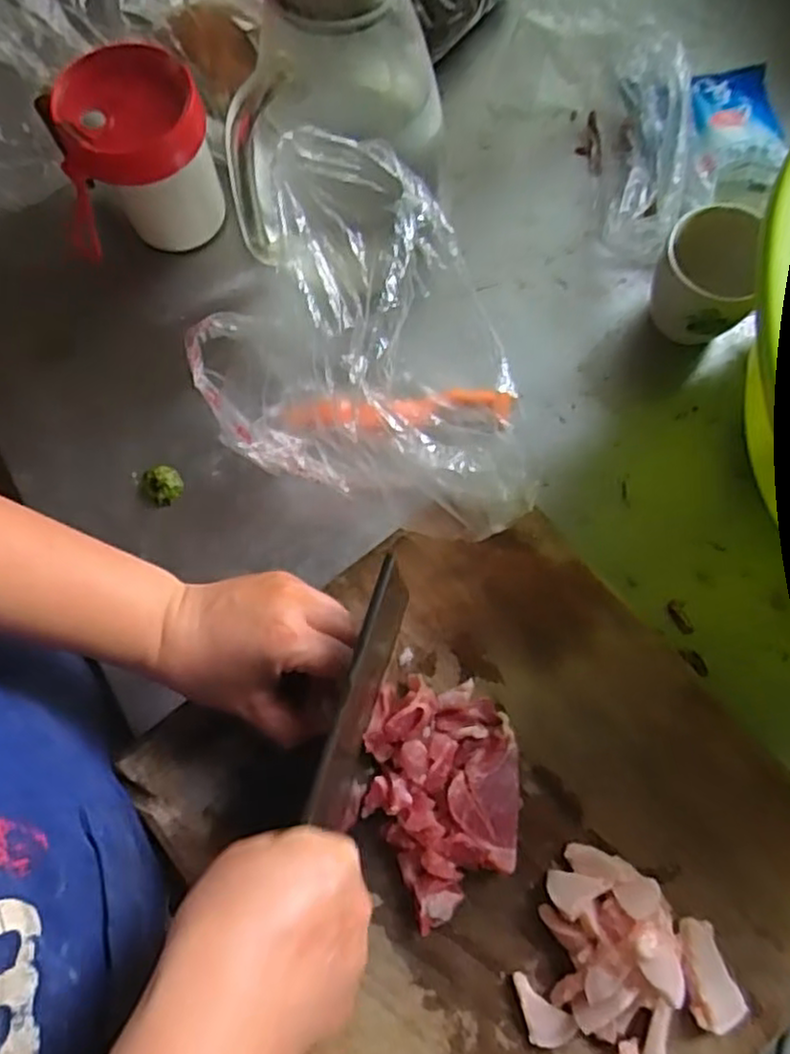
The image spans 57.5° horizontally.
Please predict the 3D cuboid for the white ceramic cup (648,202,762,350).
[{"bbox_3d":[0.222,-0.177,0.522,0.069,0.078,0.082,22,75,7],"label":"white ceramic cup"}]

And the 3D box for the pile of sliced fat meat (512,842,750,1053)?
[{"bbox_3d":[0.128,0.248,0.388,0.117,0.037,0.105,30,76,9],"label":"pile of sliced fat meat"}]

